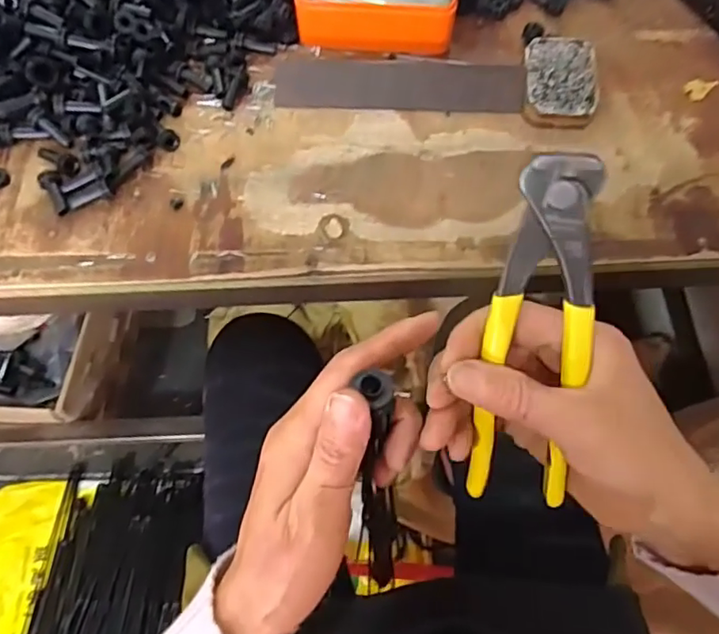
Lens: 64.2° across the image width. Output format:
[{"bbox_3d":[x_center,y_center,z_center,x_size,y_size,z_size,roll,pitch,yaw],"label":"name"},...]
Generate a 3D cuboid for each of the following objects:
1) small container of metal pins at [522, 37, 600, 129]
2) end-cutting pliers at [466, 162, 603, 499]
[{"bbox_3d":[0.176,-0.207,0.503,0.061,0.019,0.091,5,66,2],"label":"small container of metal pins"},{"bbox_3d":[0.077,0.013,0.250,0.041,0.163,0.015,0,25,-3],"label":"end-cutting pliers"}]

